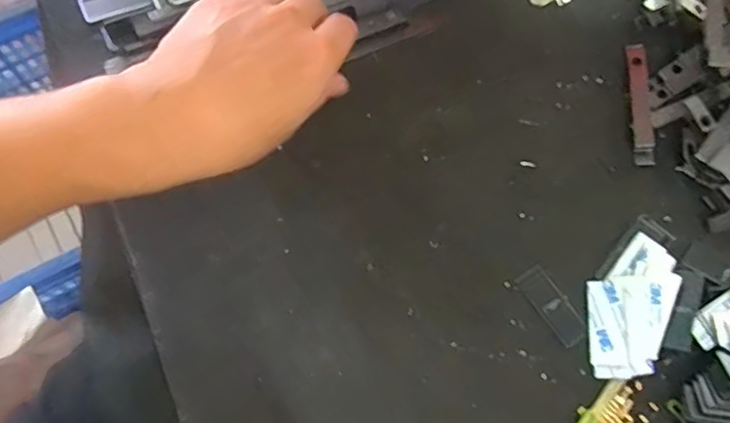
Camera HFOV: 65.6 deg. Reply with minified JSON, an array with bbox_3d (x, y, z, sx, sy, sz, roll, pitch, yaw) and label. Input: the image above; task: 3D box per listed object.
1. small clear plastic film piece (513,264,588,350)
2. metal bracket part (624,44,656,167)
[{"bbox_3d":[0.116,0.058,0.349,0.020,0.004,0.051,-30,73,-13],"label":"small clear plastic film piece"},{"bbox_3d":[0.196,-0.078,0.404,0.014,0.006,0.097,6,68,0],"label":"metal bracket part"}]

